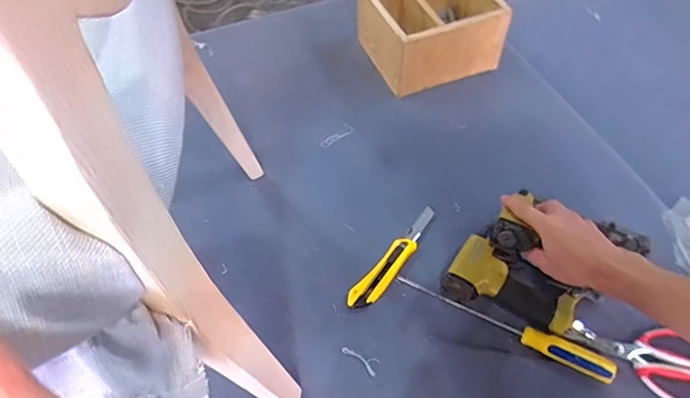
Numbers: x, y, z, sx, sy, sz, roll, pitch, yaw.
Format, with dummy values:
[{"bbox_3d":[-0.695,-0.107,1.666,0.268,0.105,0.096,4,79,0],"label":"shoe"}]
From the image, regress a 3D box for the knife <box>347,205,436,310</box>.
[{"bbox_3d":[0.080,0.088,0.731,0.038,0.016,0.210,35,65,22],"label":"knife"}]

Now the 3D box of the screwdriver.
[{"bbox_3d":[0.214,0.171,0.667,0.297,0.033,0.036,23,61,15],"label":"screwdriver"}]

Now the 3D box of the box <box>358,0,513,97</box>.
[{"bbox_3d":[0.166,-0.343,0.952,0.232,0.142,0.198,-20,59,-11],"label":"box"}]

